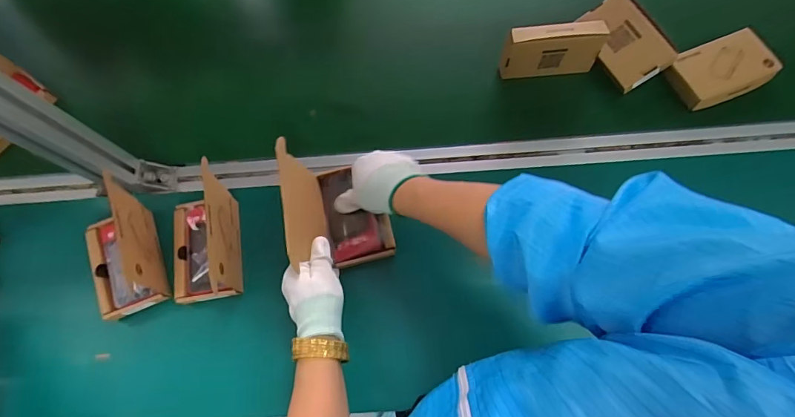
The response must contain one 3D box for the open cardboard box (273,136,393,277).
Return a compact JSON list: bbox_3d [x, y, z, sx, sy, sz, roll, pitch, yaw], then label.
[{"bbox_3d":[-0.076,-0.006,0.526,0.112,0.118,0.140,-15,73,-2],"label":"open cardboard box"}]

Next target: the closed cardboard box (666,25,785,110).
[{"bbox_3d":[0.481,-0.204,0.618,0.143,0.026,0.092,-24,73,-5],"label":"closed cardboard box"}]

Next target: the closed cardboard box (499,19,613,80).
[{"bbox_3d":[0.223,-0.230,0.612,0.137,0.085,0.027,-6,73,0],"label":"closed cardboard box"}]

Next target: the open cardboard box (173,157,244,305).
[{"bbox_3d":[-0.251,0.038,0.516,0.094,0.117,0.138,-9,73,0],"label":"open cardboard box"}]

